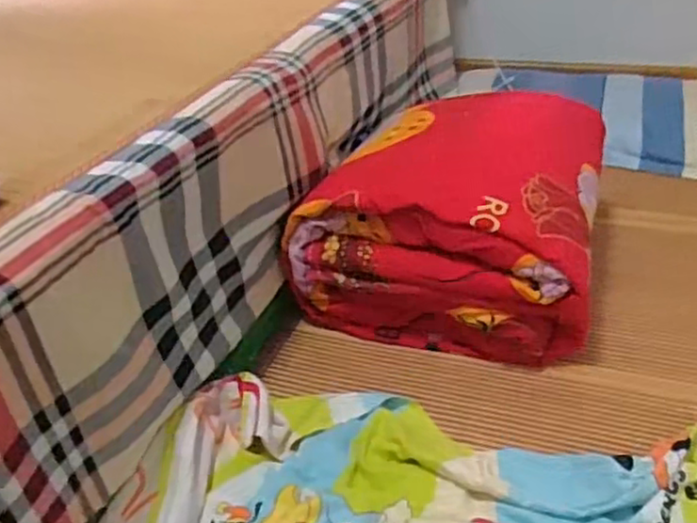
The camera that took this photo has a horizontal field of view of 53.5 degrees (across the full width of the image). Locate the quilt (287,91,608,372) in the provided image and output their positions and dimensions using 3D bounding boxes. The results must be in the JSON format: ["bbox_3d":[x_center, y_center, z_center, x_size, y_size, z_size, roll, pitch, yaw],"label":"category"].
[{"bbox_3d":[0.179,-0.079,1.071,0.395,0.210,0.422,11,38,21],"label":"quilt"}]

